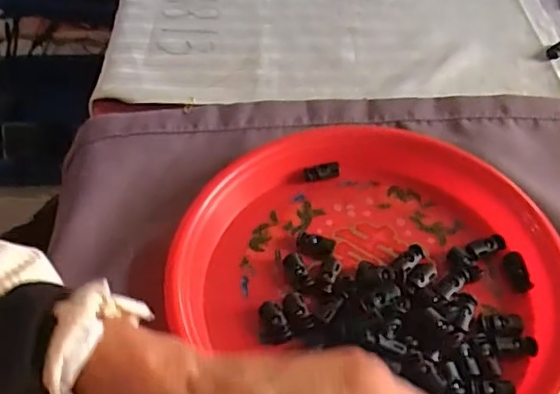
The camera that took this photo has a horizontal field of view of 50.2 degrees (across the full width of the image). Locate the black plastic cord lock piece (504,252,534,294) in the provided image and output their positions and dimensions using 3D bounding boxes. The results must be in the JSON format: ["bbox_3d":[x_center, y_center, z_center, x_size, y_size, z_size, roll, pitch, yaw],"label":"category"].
[{"bbox_3d":[0.162,0.051,0.407,0.011,0.008,0.028,-7,51,-5],"label":"black plastic cord lock piece"}]

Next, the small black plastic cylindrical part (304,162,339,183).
[{"bbox_3d":[0.033,-0.019,0.470,0.028,0.008,0.010,-11,52,-8],"label":"small black plastic cylindrical part"}]

